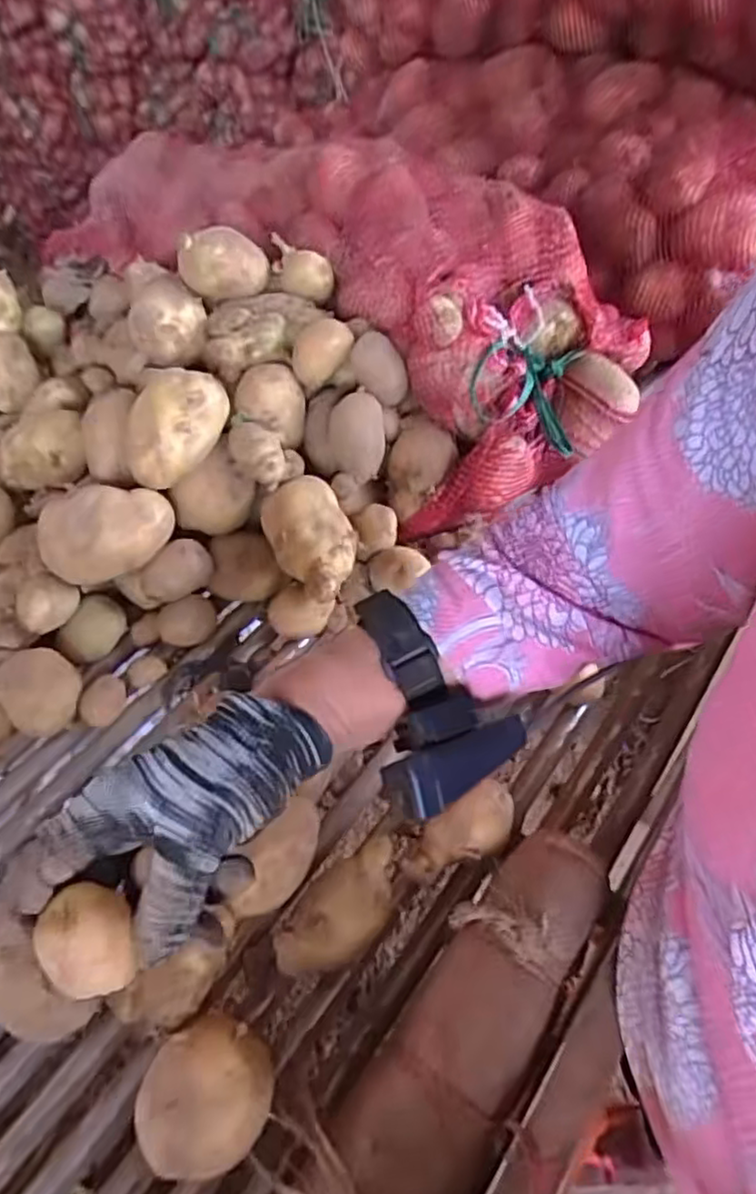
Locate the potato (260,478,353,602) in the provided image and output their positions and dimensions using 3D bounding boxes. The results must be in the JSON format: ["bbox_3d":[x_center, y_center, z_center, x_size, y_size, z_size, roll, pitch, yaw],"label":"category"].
[{"bbox_3d":[-0.052,-0.045,0.545,0.065,0.047,0.099,-28,78,-22],"label":"potato"}]

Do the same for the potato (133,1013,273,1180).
[{"bbox_3d":[-0.087,0.261,0.355,0.066,0.056,0.062,-7,50,-4],"label":"potato"}]

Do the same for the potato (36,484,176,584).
[{"bbox_3d":[-0.204,-0.050,0.511,0.095,0.053,0.041,-17,51,-11],"label":"potato"}]

